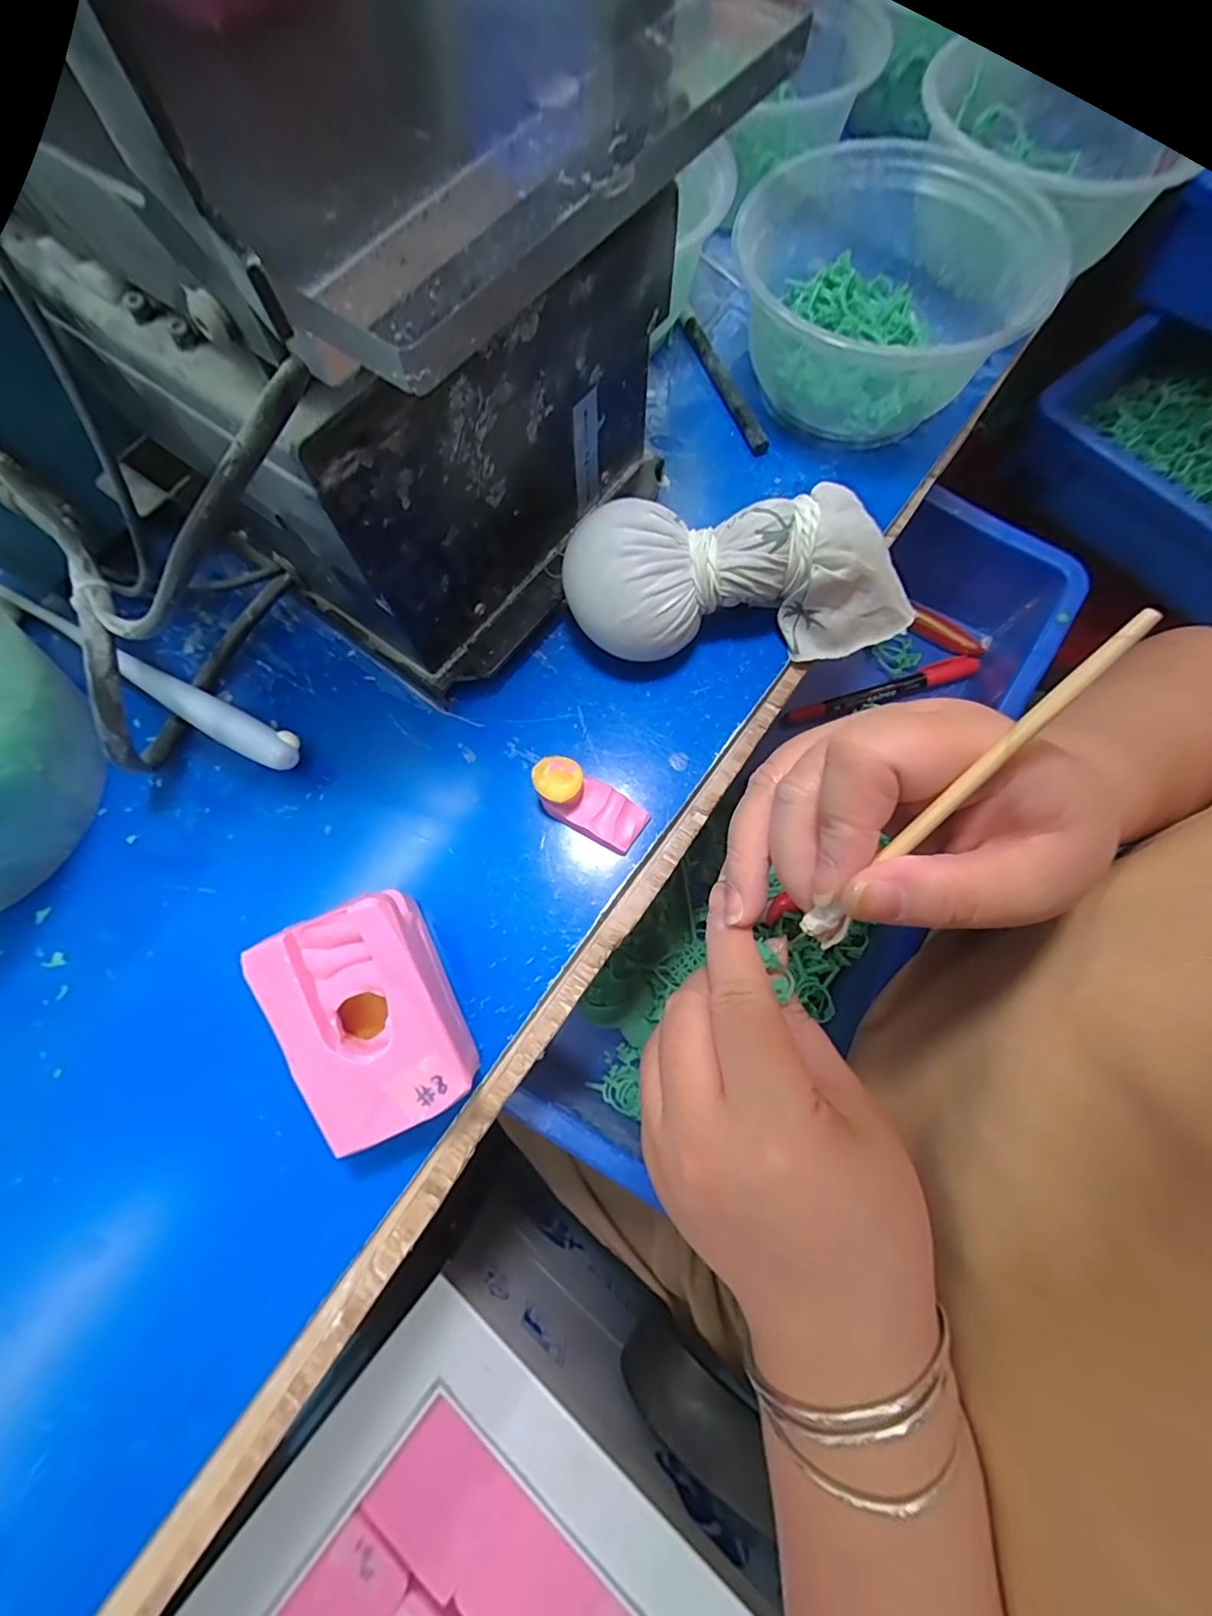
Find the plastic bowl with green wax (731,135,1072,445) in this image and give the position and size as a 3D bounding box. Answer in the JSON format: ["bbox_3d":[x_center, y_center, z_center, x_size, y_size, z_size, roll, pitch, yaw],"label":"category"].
[{"bbox_3d":[0.126,-0.235,0.268,0.129,0.067,0.135,0,73,0],"label":"plastic bowl with green wax"}]

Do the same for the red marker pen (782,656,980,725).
[{"bbox_3d":[0.191,-0.082,0.392,0.140,0.010,0.014,-16,74,-4],"label":"red marker pen"}]

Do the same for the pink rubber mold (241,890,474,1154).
[{"bbox_3d":[-0.074,0.068,0.186,0.049,0.053,0.069,-25,75,-7],"label":"pink rubber mold"}]

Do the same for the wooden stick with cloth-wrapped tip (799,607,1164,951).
[{"bbox_3d":[0.087,-0.002,0.141,0.009,0.004,0.104,39,116,11],"label":"wooden stick with cloth-wrapped tip"}]

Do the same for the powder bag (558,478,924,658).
[{"bbox_3d":[0.060,-0.094,0.234,0.148,0.048,0.055,-4,73,-1],"label":"powder bag"}]

